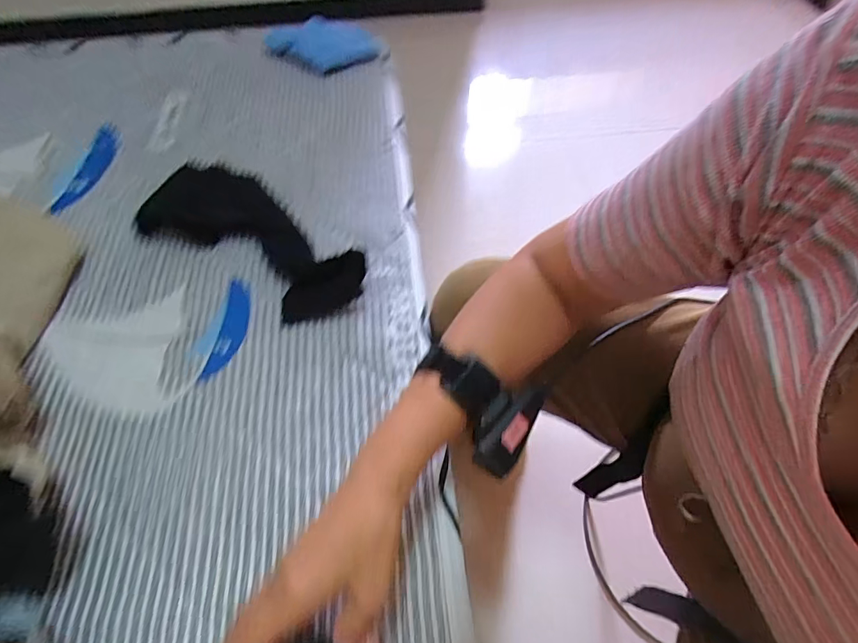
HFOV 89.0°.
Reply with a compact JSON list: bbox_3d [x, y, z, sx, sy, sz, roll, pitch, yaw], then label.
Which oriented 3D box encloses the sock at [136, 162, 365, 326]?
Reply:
[{"bbox_3d":[-0.190,-0.098,0.471,0.286,0.033,0.118,28,64,17],"label":"sock"}]

